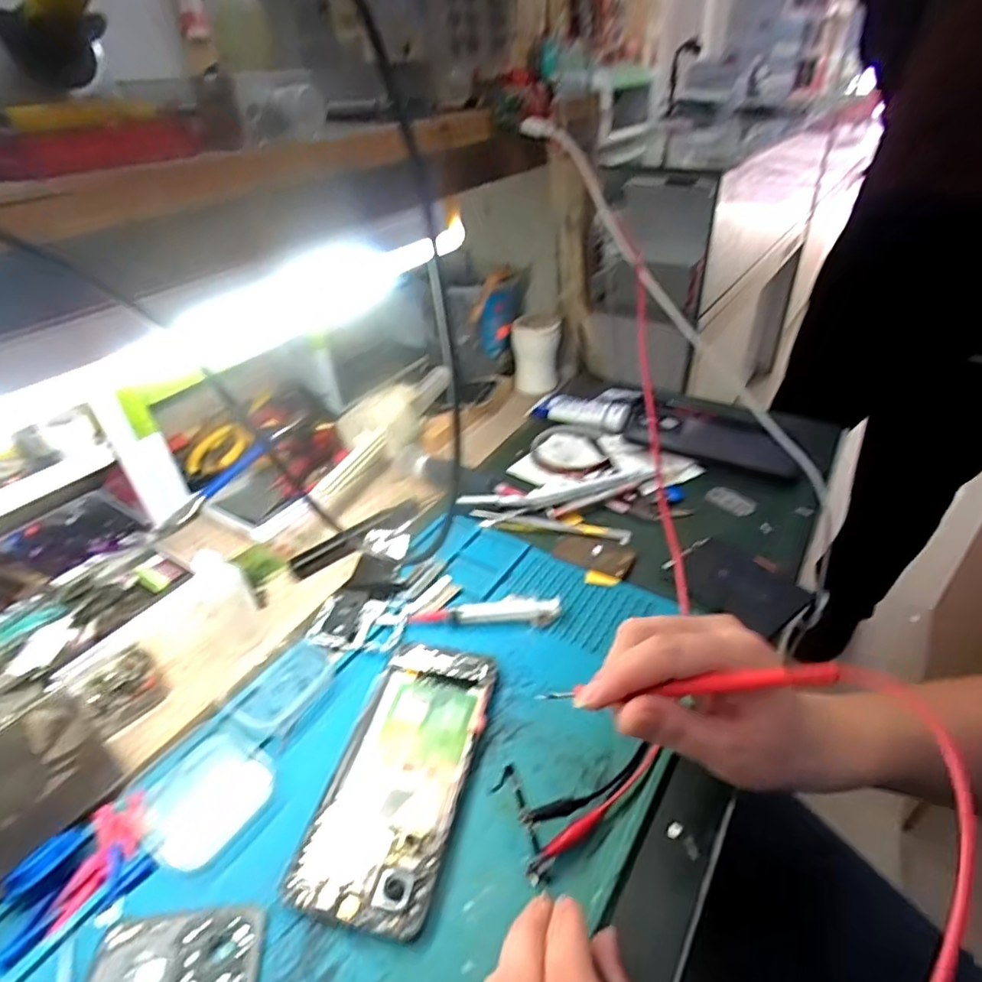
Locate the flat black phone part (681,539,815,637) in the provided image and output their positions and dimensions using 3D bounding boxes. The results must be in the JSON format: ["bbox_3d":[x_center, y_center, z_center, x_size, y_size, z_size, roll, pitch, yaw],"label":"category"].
[{"bbox_3d":[0.187,0.068,0.434,0.062,0.009,0.086,-30,42,-30],"label":"flat black phone part"}]

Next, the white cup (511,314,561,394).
[{"bbox_3d":[0.054,-0.167,0.703,0.055,0.082,0.057,-1,36,1],"label":"white cup"}]

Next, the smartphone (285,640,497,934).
[{"bbox_3d":[-0.048,0.154,0.332,0.072,0.007,0.157,8,38,14],"label":"smartphone"}]

